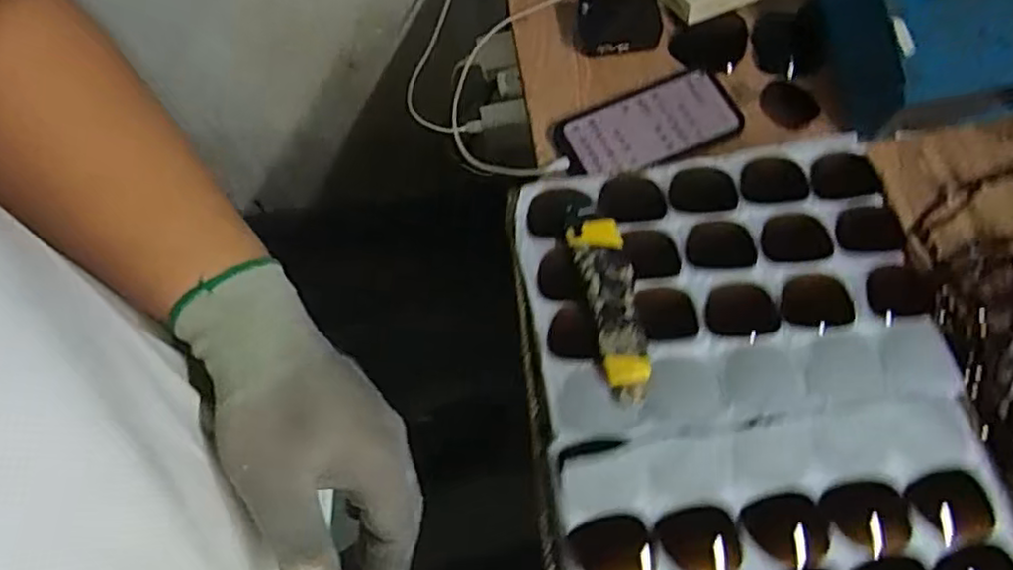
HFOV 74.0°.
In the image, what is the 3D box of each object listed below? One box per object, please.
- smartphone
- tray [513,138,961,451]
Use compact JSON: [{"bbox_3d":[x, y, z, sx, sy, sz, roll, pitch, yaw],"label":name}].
[{"bbox_3d":[0.132,-0.148,0.611,0.167,0.008,0.080,-22,69,-7],"label":"smartphone"},{"bbox_3d":[0.163,-0.003,0.508,0.290,0.029,0.214,-9,68,-1],"label":"tray"}]

